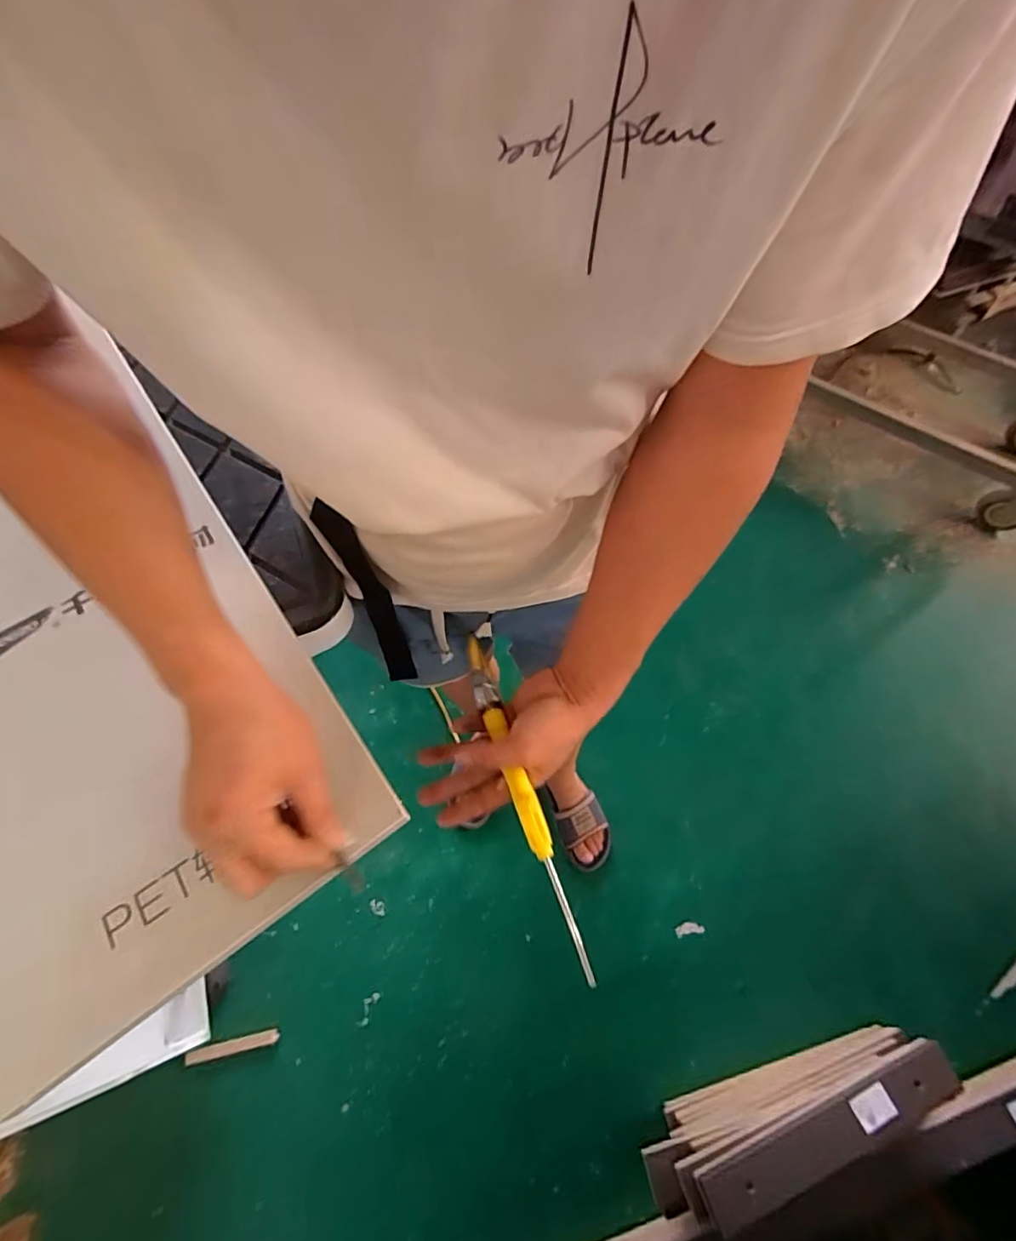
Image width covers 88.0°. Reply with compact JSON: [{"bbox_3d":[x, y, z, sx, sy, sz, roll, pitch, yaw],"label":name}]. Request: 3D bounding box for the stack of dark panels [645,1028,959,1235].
[{"bbox_3d":[0.470,0.822,0.882,0.520,0.240,0.110,-15,62,-10],"label":"stack of dark panels"}]

